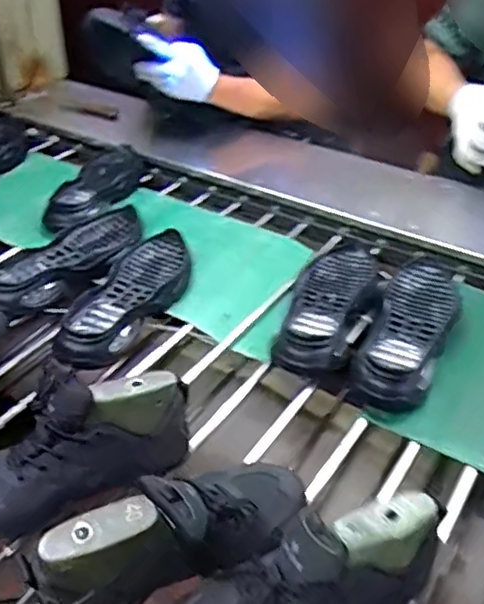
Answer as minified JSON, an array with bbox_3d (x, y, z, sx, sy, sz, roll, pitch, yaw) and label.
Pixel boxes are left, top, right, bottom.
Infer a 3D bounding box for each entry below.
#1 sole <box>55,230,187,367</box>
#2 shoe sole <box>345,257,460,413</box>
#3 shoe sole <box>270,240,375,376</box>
[{"bbox_3d":[-0.172,-0.018,0.995,0.121,0.042,0.336,14,40,18],"label":"sole"},{"bbox_3d":[0.242,0.030,0.919,0.111,0.051,0.349,18,41,21],"label":"shoe sole"},{"bbox_3d":[0.133,-0.014,0.968,0.096,0.057,0.344,11,39,14],"label":"shoe sole"}]

